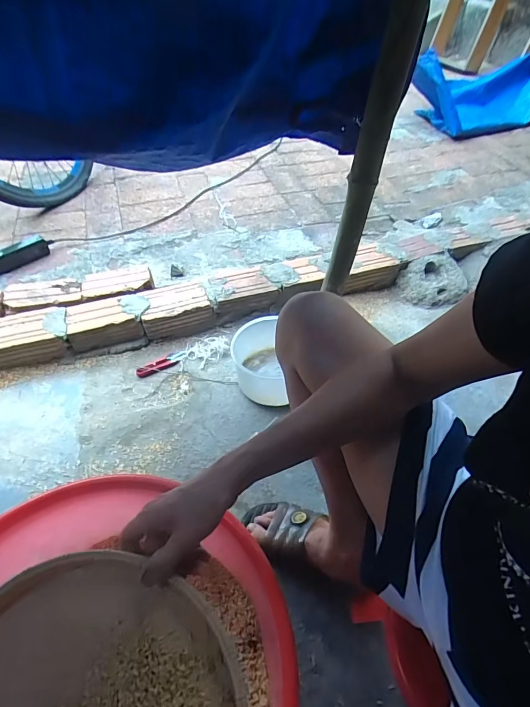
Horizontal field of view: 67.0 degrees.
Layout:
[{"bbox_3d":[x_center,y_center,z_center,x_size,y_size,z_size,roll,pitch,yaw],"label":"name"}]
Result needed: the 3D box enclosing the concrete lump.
[{"bbox_3d":[0.464,-0.196,1.095,0.190,0.073,0.135,-22,52,-21],"label":"concrete lump"}]

